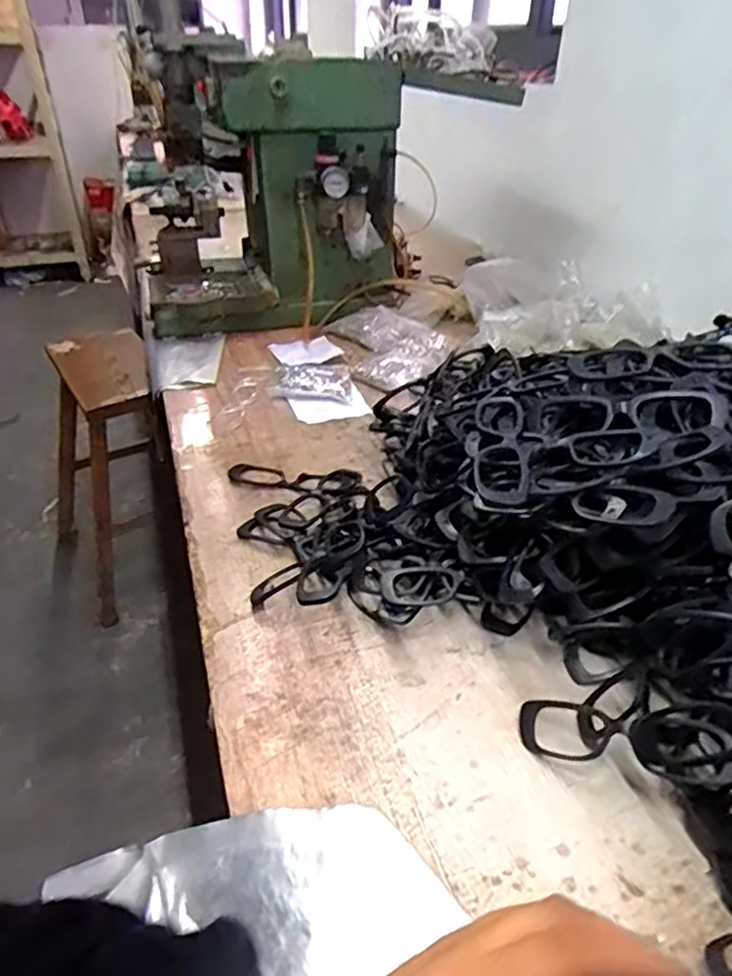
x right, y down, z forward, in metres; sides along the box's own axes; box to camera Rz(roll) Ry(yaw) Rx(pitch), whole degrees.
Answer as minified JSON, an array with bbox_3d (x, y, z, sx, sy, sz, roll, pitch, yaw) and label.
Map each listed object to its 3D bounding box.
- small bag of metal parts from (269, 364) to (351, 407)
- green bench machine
[{"bbox_3d":[-0.091,-0.175,1.019,0.132,0.021,0.093,0,35,-2],"label":"small bag of metal parts"},{"bbox_3d":[-0.177,-0.532,1.166,0.442,0.444,0.362,-18,39,-24],"label":"green bench machine"}]

